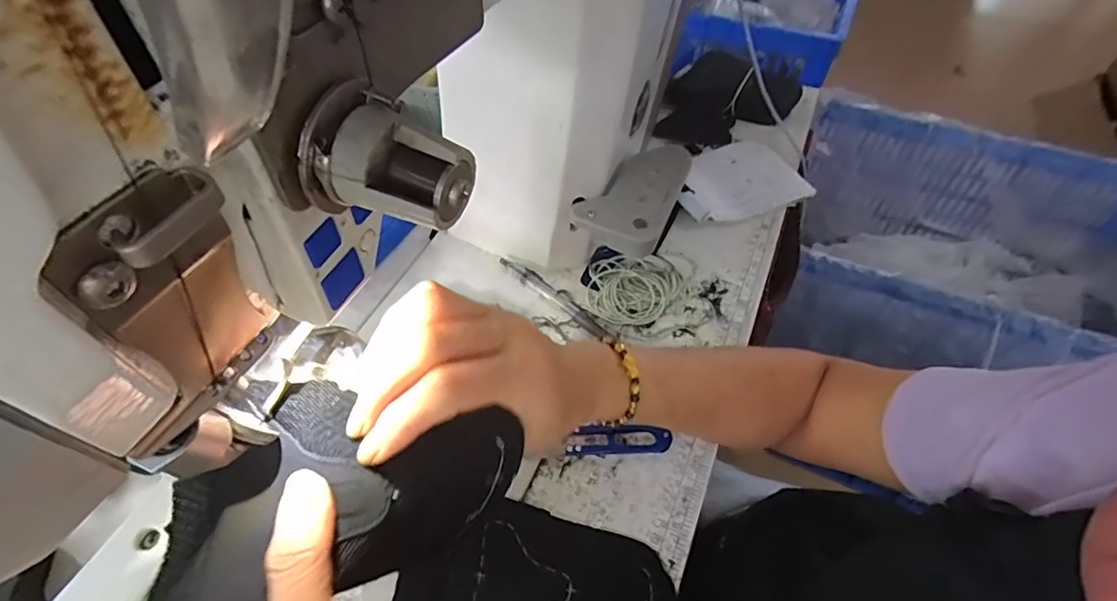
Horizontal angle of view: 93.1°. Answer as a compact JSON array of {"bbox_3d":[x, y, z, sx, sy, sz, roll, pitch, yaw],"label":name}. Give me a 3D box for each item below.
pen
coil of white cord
[{"bbox_3d":[0.003,0.001,0.465,0.138,0.011,0.014,35,61,17],"label":"pen"},{"bbox_3d":[0.070,-0.012,0.478,0.085,0.009,0.069,-8,54,-3],"label":"coil of white cord"}]

